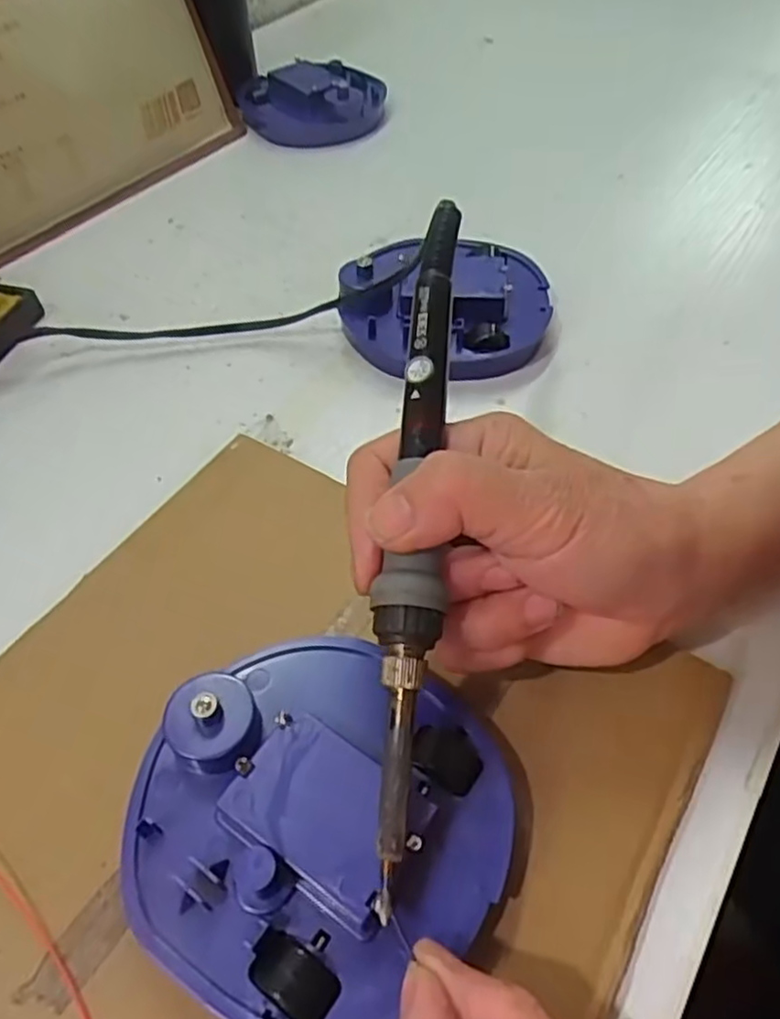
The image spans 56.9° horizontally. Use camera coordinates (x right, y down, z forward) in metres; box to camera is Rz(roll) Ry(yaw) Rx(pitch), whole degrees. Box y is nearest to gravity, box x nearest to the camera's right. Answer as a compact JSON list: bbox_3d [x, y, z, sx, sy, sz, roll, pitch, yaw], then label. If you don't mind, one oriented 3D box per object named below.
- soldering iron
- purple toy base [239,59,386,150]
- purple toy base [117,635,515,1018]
[{"bbox_3d":[0.008,0.000,0.212,0.018,0.013,0.209,4,72,6],"label":"soldering iron"},{"bbox_3d":[-0.065,-0.307,0.541,0.110,0.032,0.078,19,55,17],"label":"purple toy base"},{"bbox_3d":[-0.021,0.089,0.211,0.104,0.031,0.105,-1,51,2],"label":"purple toy base"}]

